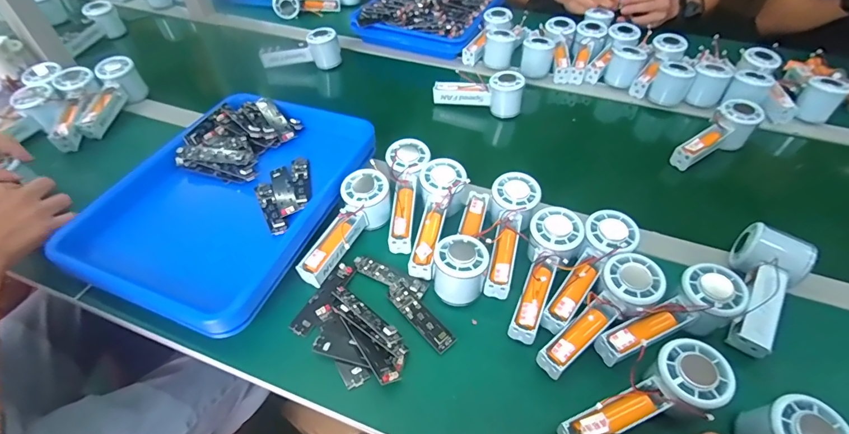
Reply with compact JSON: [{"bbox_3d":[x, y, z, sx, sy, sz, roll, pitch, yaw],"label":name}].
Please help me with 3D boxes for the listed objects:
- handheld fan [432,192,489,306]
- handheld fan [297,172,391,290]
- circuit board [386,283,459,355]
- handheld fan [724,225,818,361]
[{"bbox_3d":[0.047,0.025,0.479,0.059,0.056,0.153,7,49,6],"label":"handheld fan"},{"bbox_3d":[-0.096,0.014,0.496,0.053,0.048,0.153,25,65,20],"label":"handheld fan"},{"bbox_3d":[-0.006,0.107,0.445,0.025,0.008,0.094,-34,57,-26],"label":"circuit board"},{"bbox_3d":[0.360,0.077,0.445,0.066,0.060,0.136,36,58,27],"label":"handheld fan"}]

